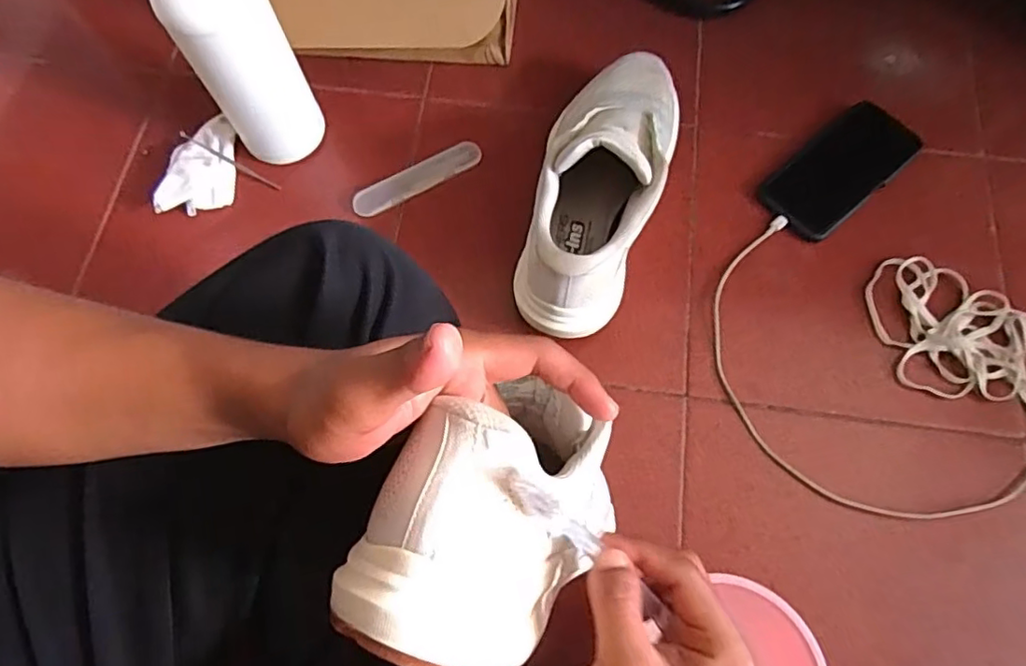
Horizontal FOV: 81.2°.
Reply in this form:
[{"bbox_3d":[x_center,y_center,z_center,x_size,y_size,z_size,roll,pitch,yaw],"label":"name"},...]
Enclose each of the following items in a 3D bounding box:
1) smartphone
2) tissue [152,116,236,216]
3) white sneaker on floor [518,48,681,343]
[{"bbox_3d":[0.340,-0.172,0.620,0.179,0.009,0.083,-40,76,-11],"label":"smartphone"},{"bbox_3d":[-0.325,-0.170,0.621,0.065,0.031,0.097,-4,72,0],"label":"tissue"},{"bbox_3d":[0.081,-0.151,0.554,0.114,0.125,0.290,20,74,7],"label":"white sneaker on floor"}]

